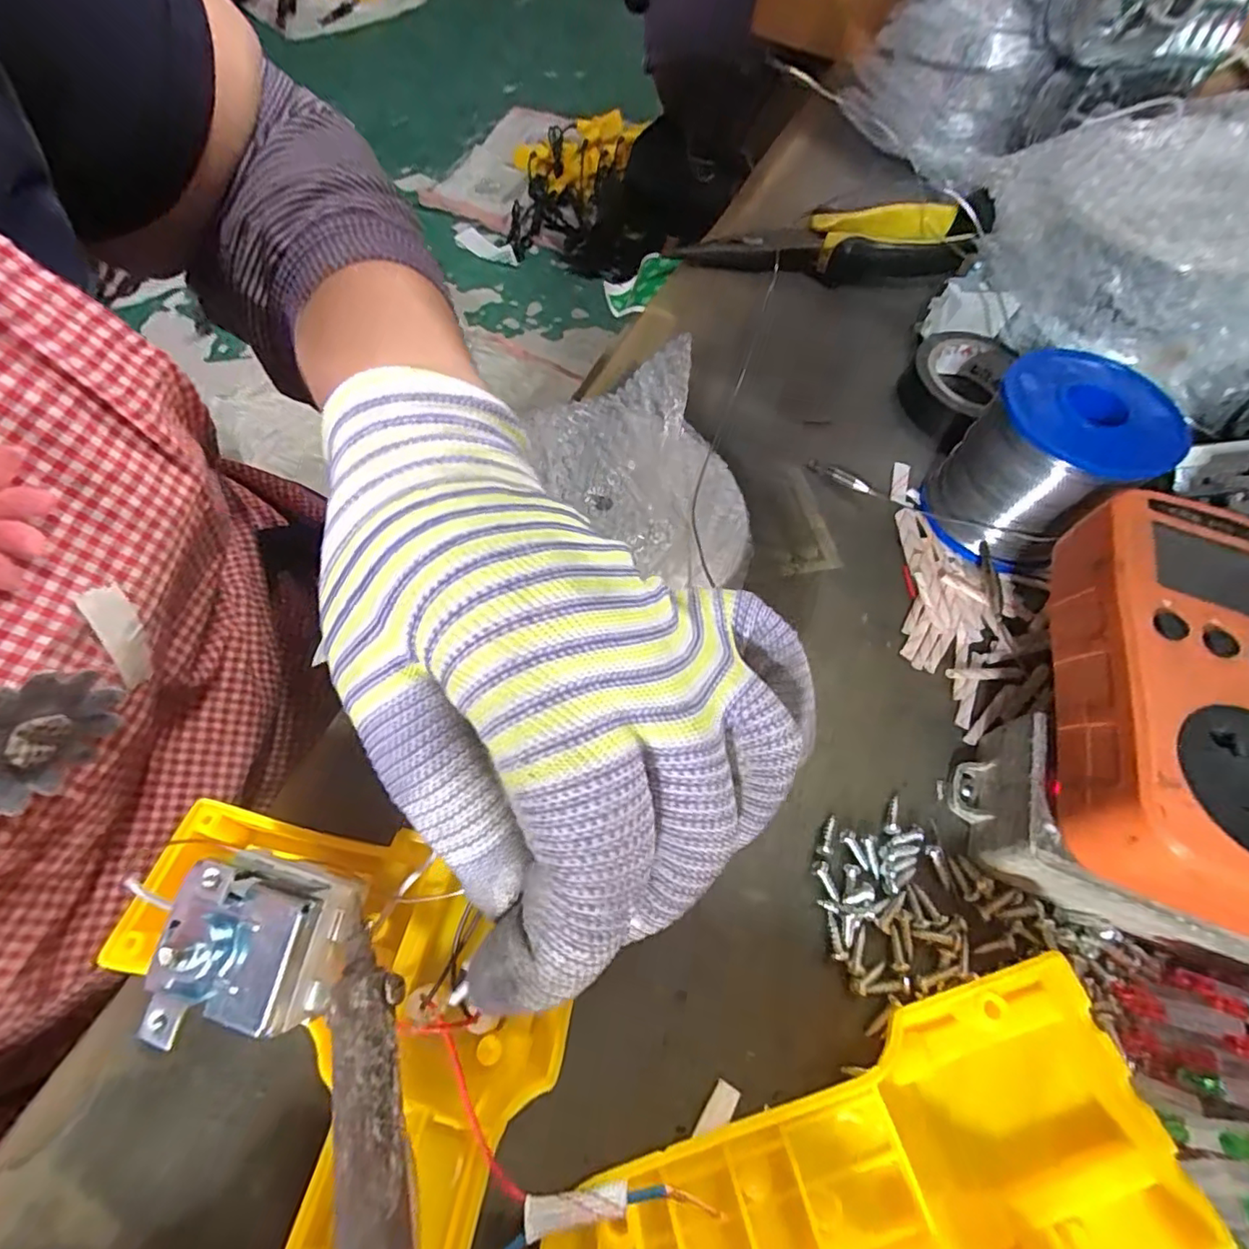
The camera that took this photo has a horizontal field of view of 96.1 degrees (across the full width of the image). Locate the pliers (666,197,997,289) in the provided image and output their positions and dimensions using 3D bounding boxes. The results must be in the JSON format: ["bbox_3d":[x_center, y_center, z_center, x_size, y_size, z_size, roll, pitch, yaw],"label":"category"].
[{"bbox_3d":[0.125,-0.237,0.341,0.187,0.033,0.069,5,62,0],"label":"pliers"}]

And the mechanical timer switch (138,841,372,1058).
[{"bbox_3d":[-0.082,0.073,0.126,0.032,0.022,0.037,15,63,5],"label":"mechanical timer switch"}]

